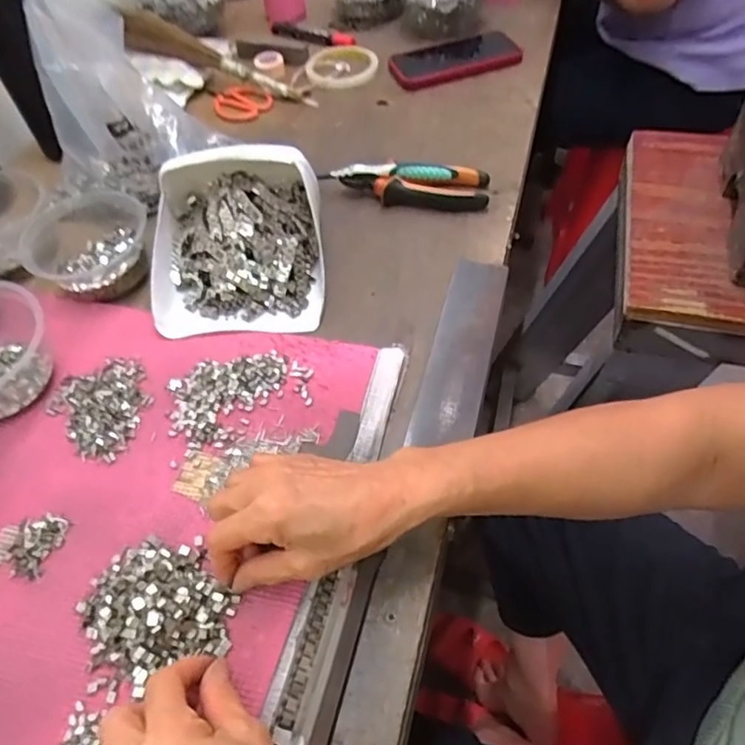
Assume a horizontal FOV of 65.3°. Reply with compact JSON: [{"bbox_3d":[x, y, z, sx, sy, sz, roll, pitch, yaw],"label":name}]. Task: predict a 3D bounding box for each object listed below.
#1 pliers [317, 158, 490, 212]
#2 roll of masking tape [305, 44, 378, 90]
[{"bbox_3d":[0.034,-0.193,0.599,0.167,0.036,0.048,1,53,7],"label":"pliers"},{"bbox_3d":[-0.041,-0.416,0.785,0.093,0.015,0.090,-3,53,4],"label":"roll of masking tape"}]

